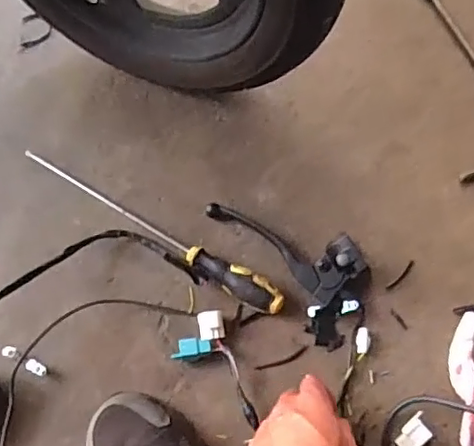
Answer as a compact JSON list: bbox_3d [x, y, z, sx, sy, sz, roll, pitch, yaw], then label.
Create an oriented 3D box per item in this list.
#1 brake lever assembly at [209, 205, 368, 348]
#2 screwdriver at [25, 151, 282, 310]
[{"bbox_3d":[0.069,0.022,0.600,0.104,0.052,0.197,-36,71,-13],"label":"brake lever assembly"},{"bbox_3d":[-0.098,0.004,0.617,0.336,0.026,0.029,30,71,13],"label":"screwdriver"}]

